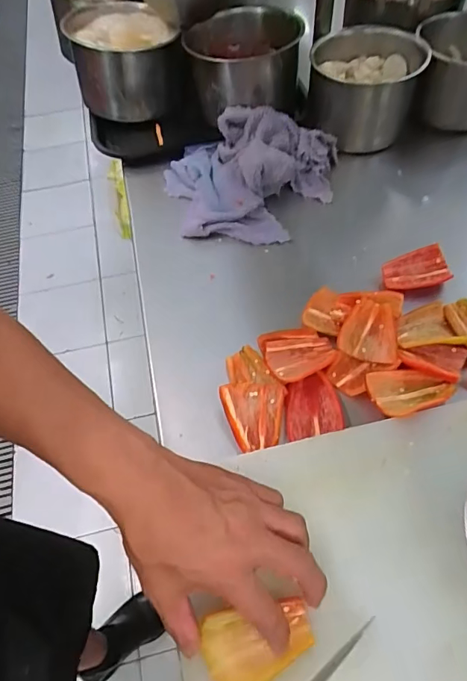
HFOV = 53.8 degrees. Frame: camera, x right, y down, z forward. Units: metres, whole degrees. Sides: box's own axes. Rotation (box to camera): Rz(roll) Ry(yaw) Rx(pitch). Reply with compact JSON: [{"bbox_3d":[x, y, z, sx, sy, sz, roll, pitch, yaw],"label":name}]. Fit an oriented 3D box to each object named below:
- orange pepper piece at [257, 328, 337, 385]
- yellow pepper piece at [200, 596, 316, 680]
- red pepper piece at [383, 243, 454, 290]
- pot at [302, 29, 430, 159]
[{"bbox_3d":[0.067,0.012,0.470,0.067,0.014,0.059,-16,57,-7],"label":"orange pepper piece"},{"bbox_3d":[0.016,0.208,0.324,0.075,0.018,0.057,-30,75,-14],"label":"yellow pepper piece"},{"bbox_3d":[0.208,-0.081,0.528,0.071,0.018,0.049,-12,57,-5],"label":"red pepper piece"},{"bbox_3d":[0.181,-0.346,0.659,0.147,0.119,0.121,6,57,8],"label":"pot"}]

